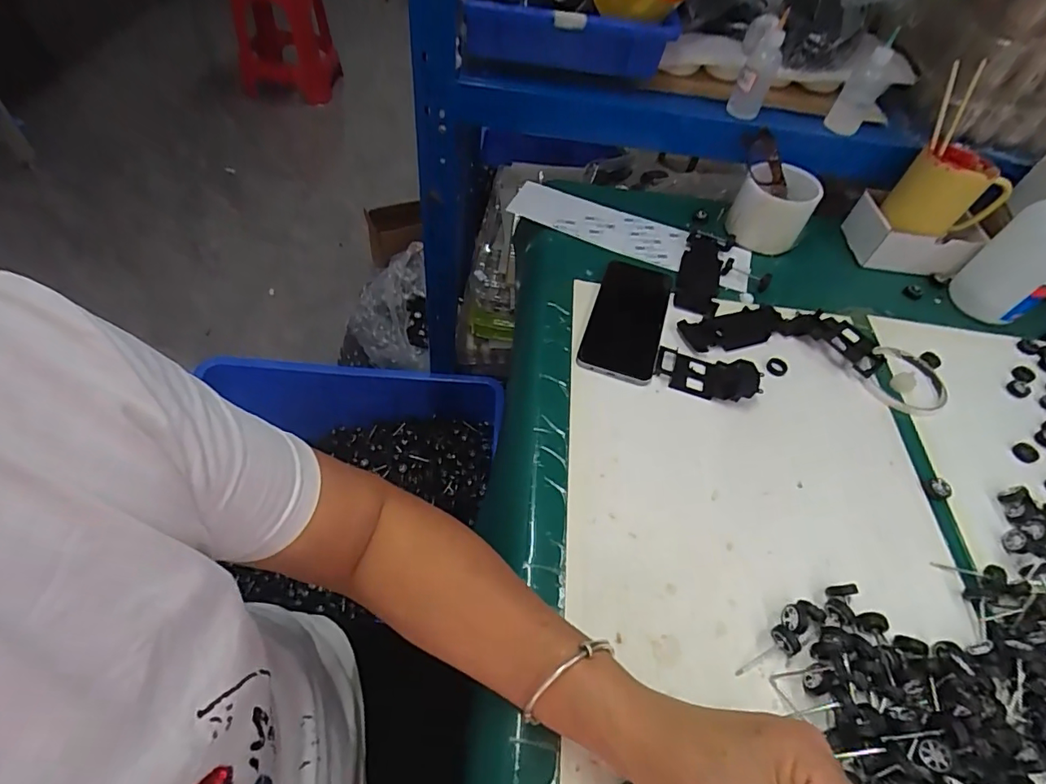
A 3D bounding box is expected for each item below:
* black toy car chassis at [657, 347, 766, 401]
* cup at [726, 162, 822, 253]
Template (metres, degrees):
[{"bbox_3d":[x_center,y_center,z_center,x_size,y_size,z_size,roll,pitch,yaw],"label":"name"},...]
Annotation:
[{"bbox_3d":[0.177,-0.018,0.497,0.094,0.017,0.049,12,53,4],"label":"black toy car chassis"},{"bbox_3d":[0.302,-0.220,0.619,0.078,0.083,0.085,3,53,-3],"label":"cup"}]

